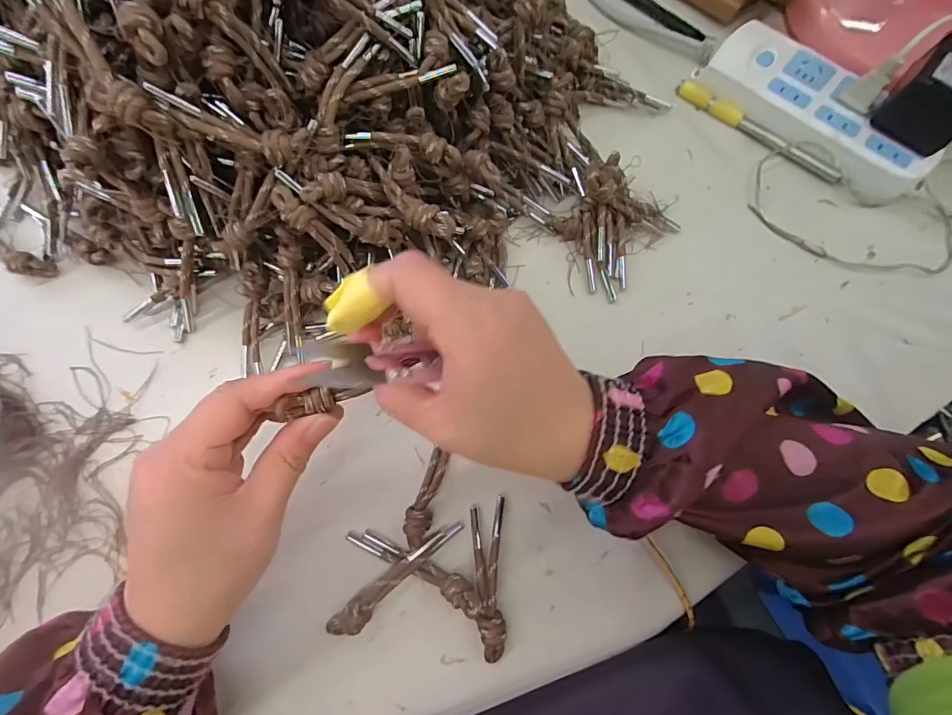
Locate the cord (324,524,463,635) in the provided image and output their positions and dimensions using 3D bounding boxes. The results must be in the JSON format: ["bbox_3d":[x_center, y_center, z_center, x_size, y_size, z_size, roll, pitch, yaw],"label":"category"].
[{"bbox_3d":[-0.046,0.126,0.268,0.090,0.017,0.015,-40,78,-12],"label":"cord"}]

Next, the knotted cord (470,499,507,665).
[{"bbox_3d":[0.008,0.127,0.272,0.020,0.016,0.085,0,74,-1],"label":"knotted cord"}]

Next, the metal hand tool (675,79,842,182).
[{"bbox_3d":[0.230,-0.188,0.384,0.147,0.008,0.012,42,77,10],"label":"metal hand tool"}]

